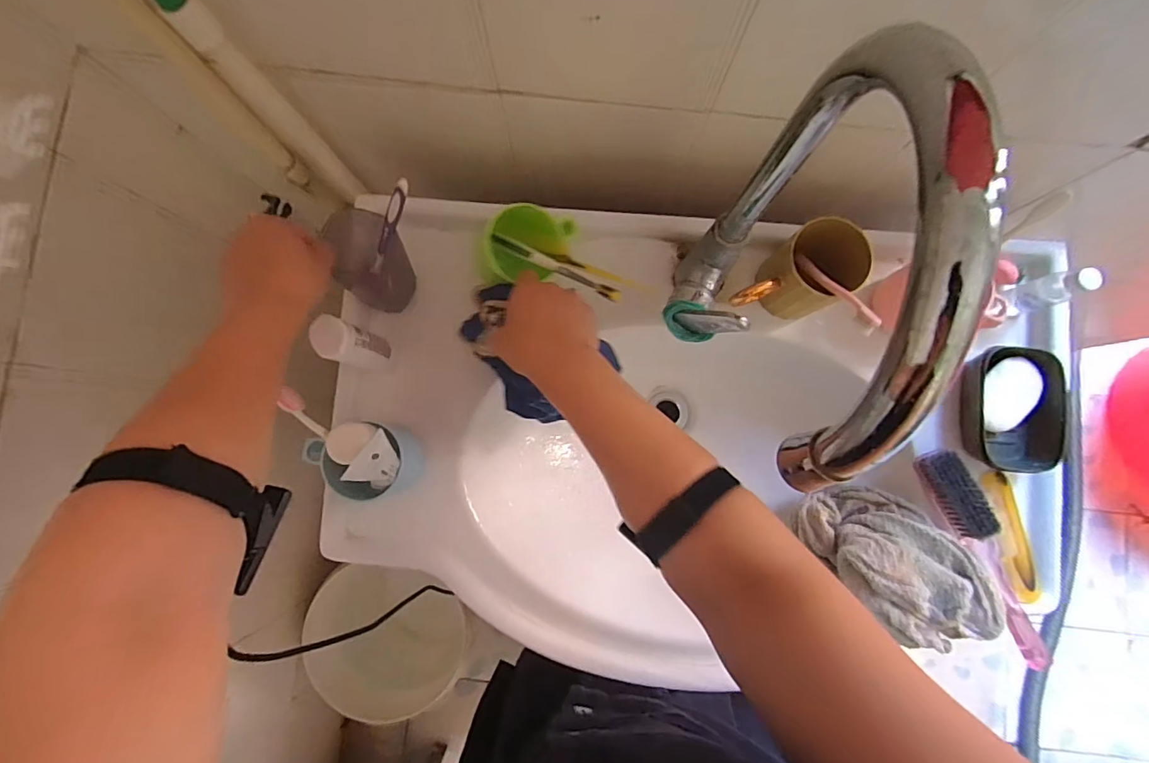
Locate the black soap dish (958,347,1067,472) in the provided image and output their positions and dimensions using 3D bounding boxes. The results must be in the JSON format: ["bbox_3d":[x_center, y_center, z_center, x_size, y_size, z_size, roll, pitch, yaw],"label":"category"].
[{"bbox_3d":[0.464,0.030,0.523,0.092,0.040,0.131,-1,84,0],"label":"black soap dish"}]

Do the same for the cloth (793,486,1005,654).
[{"bbox_3d":[0.344,0.198,0.522,0.201,0.086,0.119,41,86,4],"label":"cloth"}]

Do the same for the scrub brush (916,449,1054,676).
[{"bbox_3d":[0.437,0.179,0.509,0.046,0.036,0.232,-26,85,-3],"label":"scrub brush"}]

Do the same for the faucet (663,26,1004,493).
[{"bbox_3d":[0.115,-0.050,0.318,0.057,0.331,0.218,3,84,0],"label":"faucet"}]

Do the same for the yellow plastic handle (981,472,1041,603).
[{"bbox_3d":[0.474,0.168,0.530,0.028,0.022,0.138,-11,84,-1],"label":"yellow plastic handle"}]

